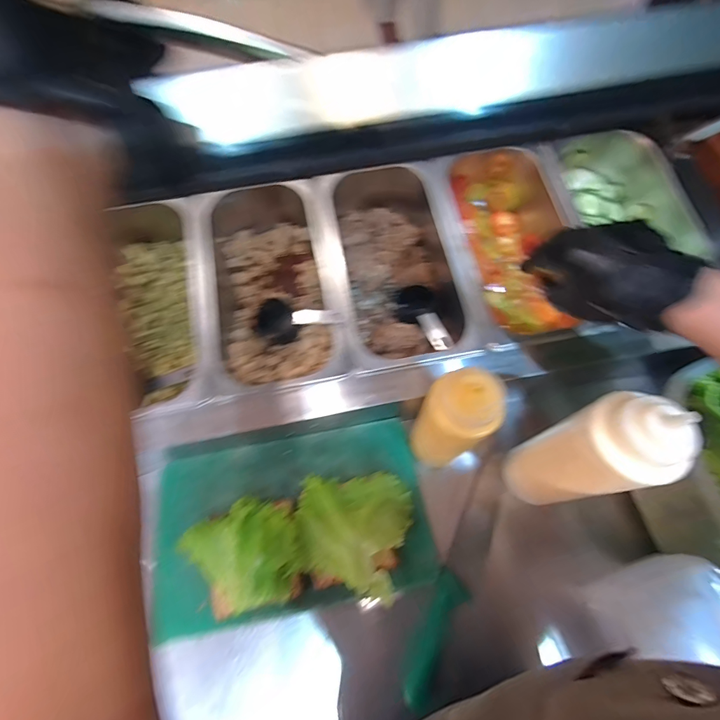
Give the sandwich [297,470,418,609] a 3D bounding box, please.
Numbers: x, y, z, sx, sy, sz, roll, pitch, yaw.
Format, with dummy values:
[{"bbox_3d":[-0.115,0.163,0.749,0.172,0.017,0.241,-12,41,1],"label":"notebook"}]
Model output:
[{"bbox_3d":[-0.008,0.198,0.426,0.131,0.045,0.124,5,65,3],"label":"sandwich"}]

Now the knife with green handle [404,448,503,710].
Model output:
[{"bbox_3d":[0.127,0.249,0.441,0.045,0.020,0.284,24,68,12],"label":"knife with green handle"}]

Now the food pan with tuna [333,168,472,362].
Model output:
[{"bbox_3d":[0.049,-0.146,0.533,0.146,0.097,0.321,-10,65,-3],"label":"food pan with tuna"}]

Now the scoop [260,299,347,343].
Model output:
[{"bbox_3d":[-0.077,-0.052,0.495,0.129,0.048,0.049,1,61,33],"label":"scoop"}]

